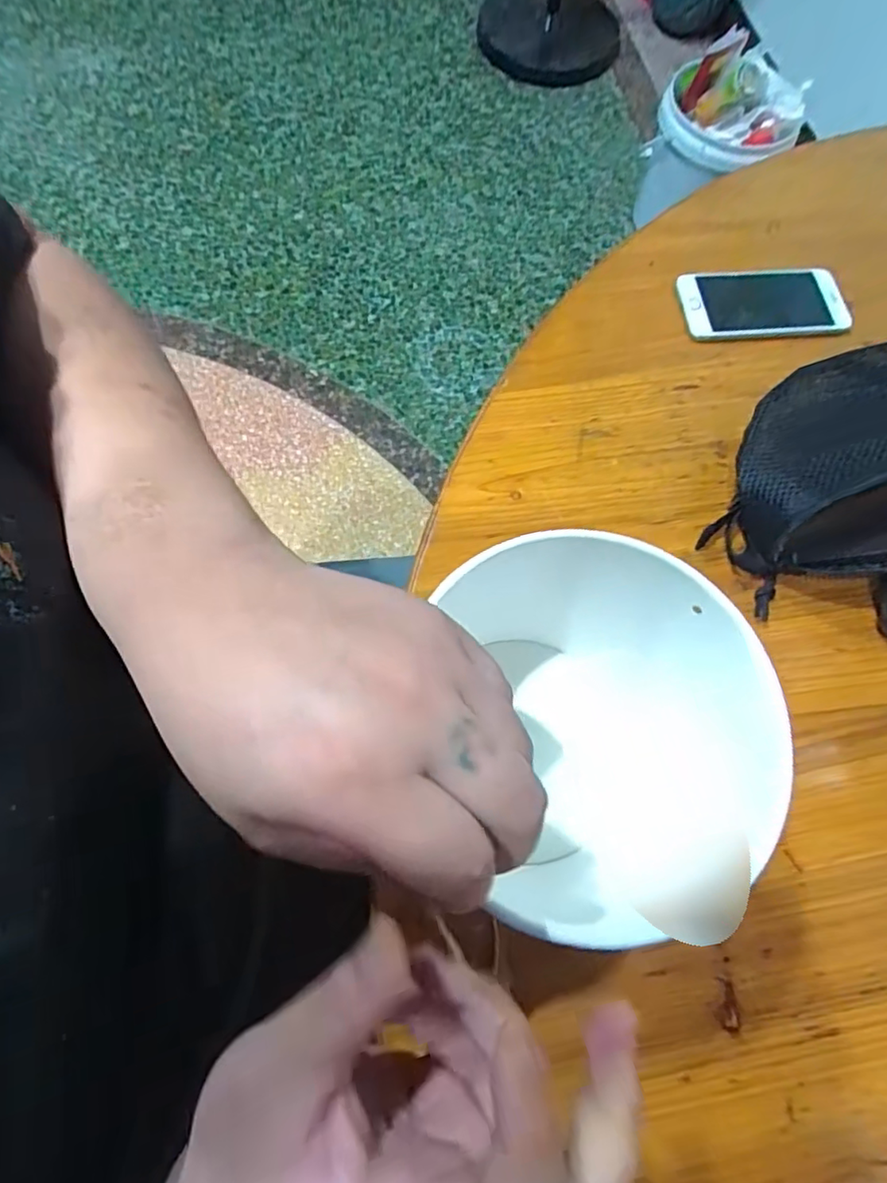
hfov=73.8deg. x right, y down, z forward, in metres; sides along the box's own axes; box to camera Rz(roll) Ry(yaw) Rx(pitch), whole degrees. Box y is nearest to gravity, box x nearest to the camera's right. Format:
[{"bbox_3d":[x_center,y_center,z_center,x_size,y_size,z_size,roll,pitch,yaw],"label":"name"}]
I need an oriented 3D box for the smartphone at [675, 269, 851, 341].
[{"bbox_3d":[0.258,-0.232,0.478,0.129,0.012,0.065,-3,72,-3],"label":"smartphone"}]

